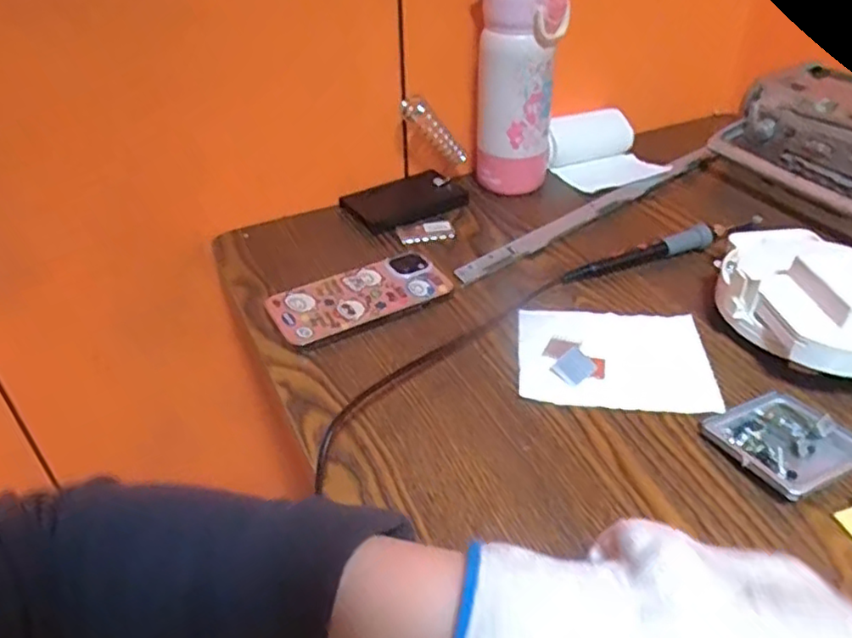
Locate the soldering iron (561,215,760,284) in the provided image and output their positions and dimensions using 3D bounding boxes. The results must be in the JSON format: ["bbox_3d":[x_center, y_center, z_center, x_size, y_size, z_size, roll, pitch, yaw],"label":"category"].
[{"bbox_3d":[0.201,-0.060,0.543,0.186,0.017,0.015,-14,41,-11],"label":"soldering iron"}]

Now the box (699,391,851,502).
[{"bbox_3d":[0.212,0.071,0.382,0.066,0.011,0.067,-21,42,-19],"label":"box"}]

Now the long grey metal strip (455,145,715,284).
[{"bbox_3d":[0.159,-0.103,0.601,0.330,0.008,0.022,-29,45,-26],"label":"long grey metal strip"}]

